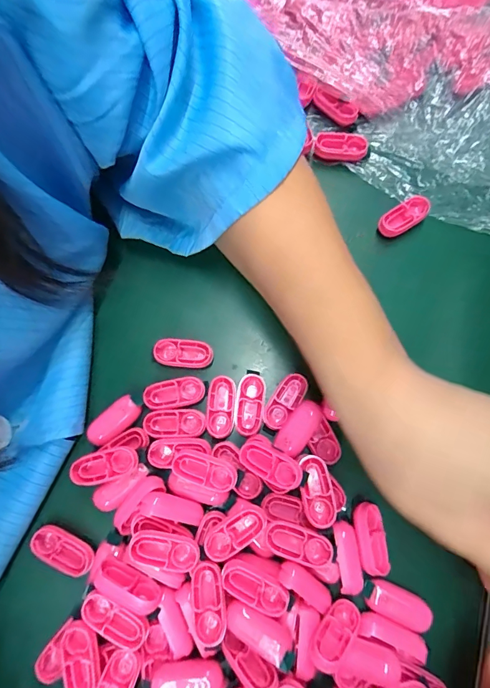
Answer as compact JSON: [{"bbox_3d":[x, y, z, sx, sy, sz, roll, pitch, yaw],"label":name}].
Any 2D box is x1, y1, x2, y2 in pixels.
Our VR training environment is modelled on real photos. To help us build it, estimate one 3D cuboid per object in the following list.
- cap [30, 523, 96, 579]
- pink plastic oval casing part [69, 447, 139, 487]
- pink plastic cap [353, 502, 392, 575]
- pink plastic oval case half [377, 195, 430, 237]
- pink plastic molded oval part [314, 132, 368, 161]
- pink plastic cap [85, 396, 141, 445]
[{"bbox_3d":[-0.096,0.109,0.206,0.034,0.004,0.016,27,79,6],"label":"cap"},{"bbox_3d":[-0.074,0.066,0.208,0.034,0.010,0.015,-13,77,-3],"label":"pink plastic oval casing part"},{"bbox_3d":[0.065,0.100,0.201,0.015,0.005,0.033,-10,77,-2],"label":"pink plastic cap"},{"bbox_3d":[0.099,-0.079,0.244,0.034,0.008,0.015,-35,79,-7],"label":"pink plastic oval case half"},{"bbox_3d":[0.062,-0.128,0.253,0.033,0.004,0.017,7,104,1],"label":"pink plastic molded oval part"},{"bbox_3d":[-0.074,0.043,0.219,0.032,0.004,0.015,-42,80,-9],"label":"pink plastic cap"}]

